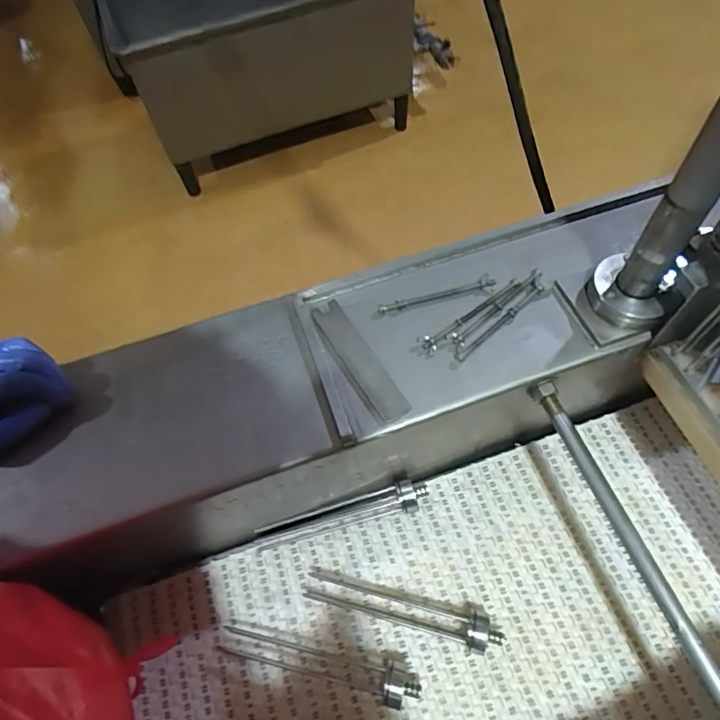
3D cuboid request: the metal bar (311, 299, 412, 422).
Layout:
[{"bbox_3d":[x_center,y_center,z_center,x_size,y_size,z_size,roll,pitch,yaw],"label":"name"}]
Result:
[{"bbox_3d":[0.000,-0.001,0.502,0.031,0.011,0.146,-28,62,-12],"label":"metal bar"}]

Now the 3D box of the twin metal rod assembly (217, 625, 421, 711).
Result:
[{"bbox_3d":[-0.042,0.296,0.498,0.199,0.029,0.036,8,61,9],"label":"twin metal rod assembly"}]

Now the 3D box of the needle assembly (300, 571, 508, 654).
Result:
[{"bbox_3d":[0.042,0.251,0.516,0.200,0.035,0.032,13,61,11],"label":"needle assembly"}]

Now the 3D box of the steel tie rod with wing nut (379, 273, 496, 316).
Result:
[{"bbox_3d":[0.079,-0.067,0.529,0.120,0.011,0.017,-10,59,-2],"label":"steel tie rod with wing nut"}]

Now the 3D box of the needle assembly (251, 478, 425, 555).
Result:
[{"bbox_3d":[-0.020,0.172,0.569,0.190,0.031,0.030,-12,60,-3],"label":"needle assembly"}]

